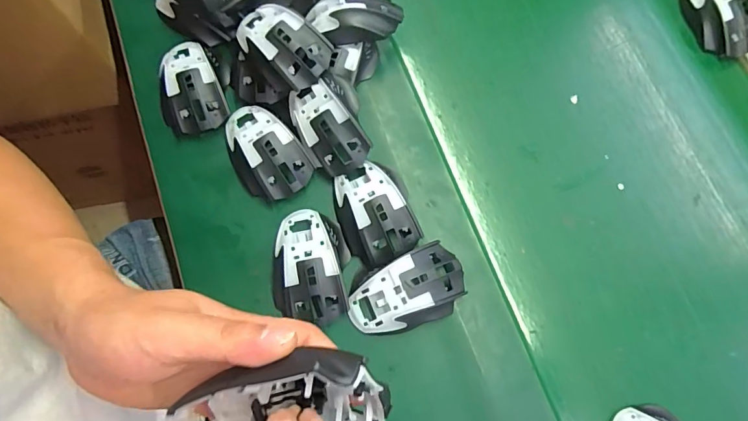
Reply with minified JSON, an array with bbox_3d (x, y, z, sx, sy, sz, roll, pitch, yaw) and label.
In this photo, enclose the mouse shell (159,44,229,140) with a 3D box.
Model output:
[{"bbox_3d":[-0.207,-0.138,0.479,0.066,0.030,0.107,-20,77,-8],"label":"mouse shell"}]

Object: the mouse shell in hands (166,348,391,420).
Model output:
[{"bbox_3d":[-0.052,0.103,0.235,0.114,0.072,0.036,-16,40,9],"label":"mouse shell in hands"}]

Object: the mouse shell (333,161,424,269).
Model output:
[{"bbox_3d":[0.001,0.000,0.446,0.075,0.030,0.103,-17,76,-7],"label":"mouse shell"}]

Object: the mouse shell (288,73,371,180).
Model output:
[{"bbox_3d":[-0.051,-0.093,0.457,0.071,0.037,0.111,-28,80,18],"label":"mouse shell"}]

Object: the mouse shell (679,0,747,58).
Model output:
[{"bbox_3d":[0.438,-0.246,0.535,0.076,0.037,0.113,-6,75,-4],"label":"mouse shell"}]

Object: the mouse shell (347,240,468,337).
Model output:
[{"bbox_3d":[0.032,0.082,0.428,0.118,0.036,0.071,-23,76,-9],"label":"mouse shell"}]

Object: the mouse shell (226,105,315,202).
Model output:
[{"bbox_3d":[-0.120,-0.065,0.464,0.071,0.033,0.117,-36,79,-11],"label":"mouse shell"}]

